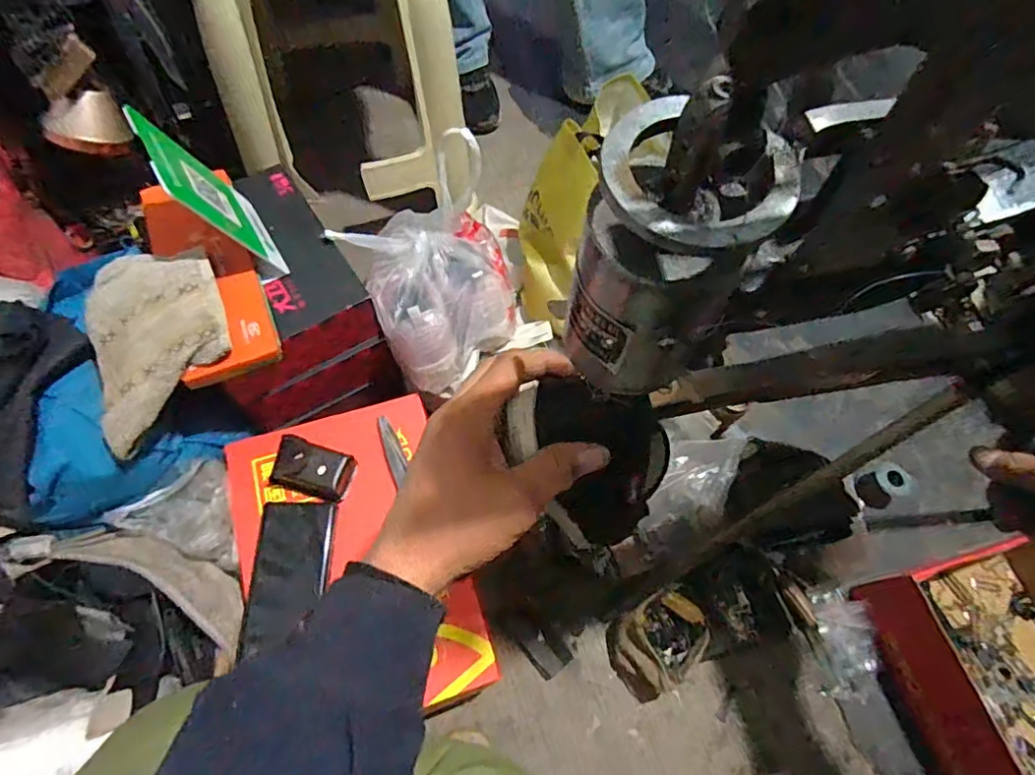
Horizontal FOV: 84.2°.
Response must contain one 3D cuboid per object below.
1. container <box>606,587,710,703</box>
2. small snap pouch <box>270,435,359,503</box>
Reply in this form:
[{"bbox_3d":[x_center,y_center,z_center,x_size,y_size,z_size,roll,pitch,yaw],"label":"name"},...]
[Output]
[{"bbox_3d":[0.164,0.297,0.666,0.110,0.063,0.094,-31,71,-16],"label":"container"},{"bbox_3d":[-0.222,0.087,0.618,0.089,0.038,0.054,17,66,4],"label":"small snap pouch"}]

